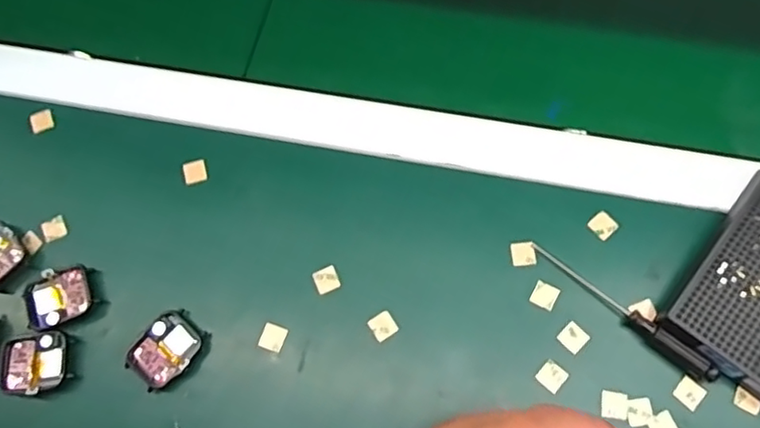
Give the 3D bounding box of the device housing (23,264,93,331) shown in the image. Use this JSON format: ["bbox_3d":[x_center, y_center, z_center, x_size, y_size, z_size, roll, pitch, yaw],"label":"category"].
[{"bbox_3d":[-0.215,0.058,0.408,0.042,0.014,0.033,-27,71,-7],"label":"device housing"}]

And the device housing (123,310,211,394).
[{"bbox_3d":[-0.139,0.088,0.393,0.037,0.014,0.048,36,75,14],"label":"device housing"}]

